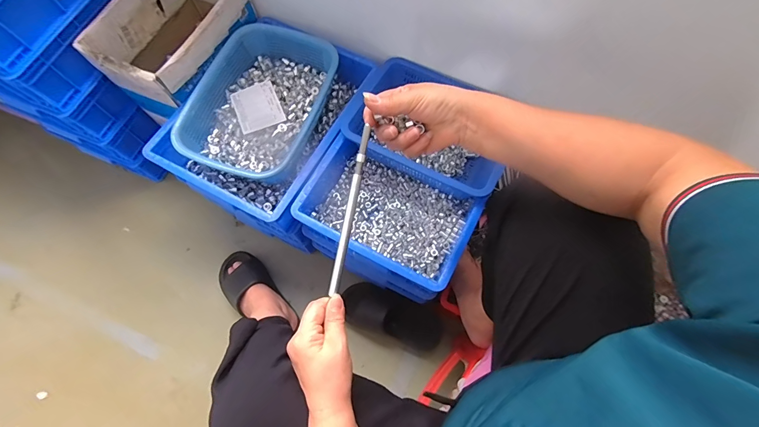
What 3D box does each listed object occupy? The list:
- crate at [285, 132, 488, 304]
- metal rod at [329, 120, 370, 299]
[{"bbox_3d":[0.014,-0.002,0.662,0.313,0.105,0.210,26,72,9],"label":"crate"},{"bbox_3d":[-0.034,-0.001,0.383,0.010,0.007,0.191,13,97,4],"label":"metal rod"}]

